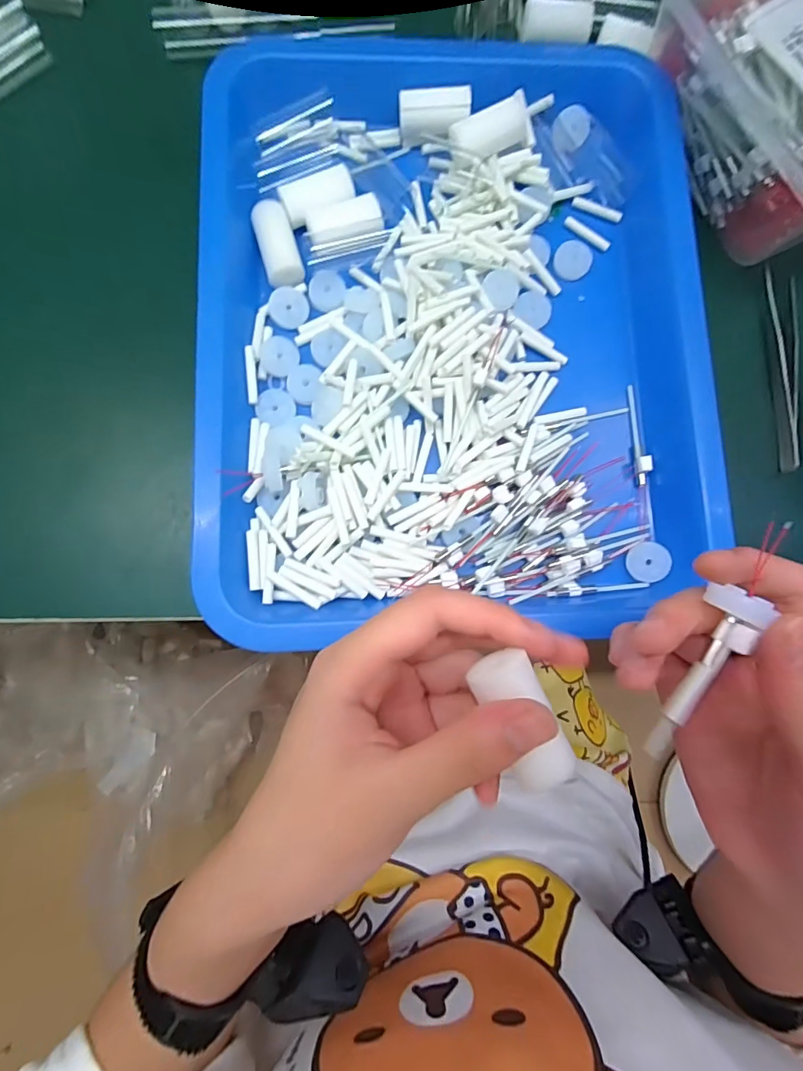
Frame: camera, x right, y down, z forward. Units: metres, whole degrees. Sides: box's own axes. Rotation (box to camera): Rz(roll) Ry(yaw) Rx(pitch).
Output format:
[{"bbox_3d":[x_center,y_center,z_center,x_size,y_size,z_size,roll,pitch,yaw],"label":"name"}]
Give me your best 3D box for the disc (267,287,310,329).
[{"bbox_3d":[-0.063,-0.128,0.256,0.022,0.006,0.021,0,84,-4],"label":"disc"}]

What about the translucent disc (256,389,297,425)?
[{"bbox_3d":[-0.069,-0.070,0.251,0.021,0.005,0.019,-37,88,-7],"label":"translucent disc"}]

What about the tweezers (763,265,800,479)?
[{"bbox_3d":[0.224,-0.099,0.270,0.015,0.010,0.123,7,84,-3],"label":"tweezers"}]

